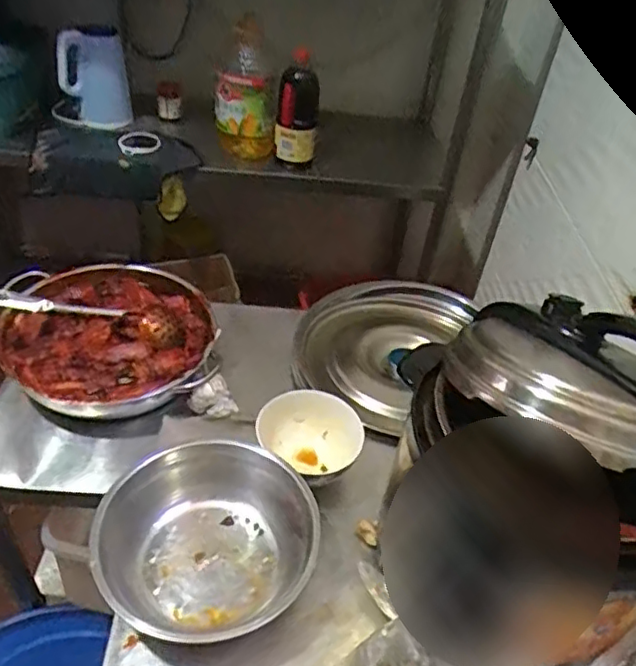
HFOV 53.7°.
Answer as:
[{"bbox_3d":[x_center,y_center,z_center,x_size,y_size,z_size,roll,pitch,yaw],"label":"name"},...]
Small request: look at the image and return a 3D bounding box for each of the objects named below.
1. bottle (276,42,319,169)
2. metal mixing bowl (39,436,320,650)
[{"bbox_3d":[-0.044,-0.492,1.391,0.089,0.246,0.104,5,40,-3],"label":"bottle"},{"bbox_3d":[-0.095,0.180,0.552,0.178,0.081,0.167,4,40,-3],"label":"metal mixing bowl"}]

